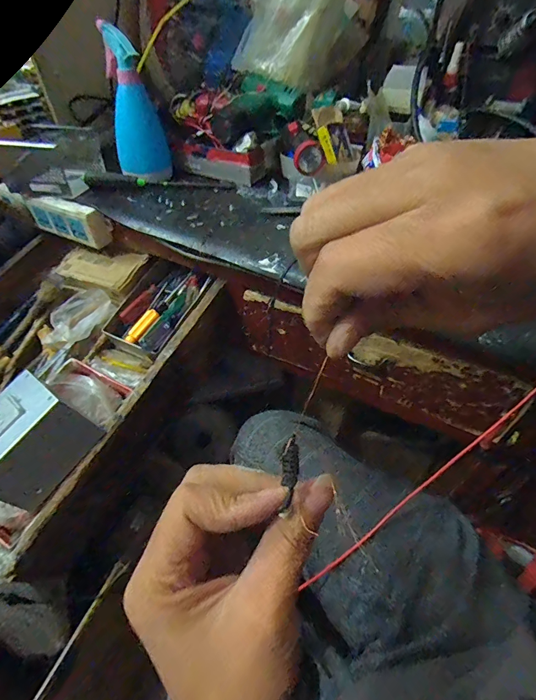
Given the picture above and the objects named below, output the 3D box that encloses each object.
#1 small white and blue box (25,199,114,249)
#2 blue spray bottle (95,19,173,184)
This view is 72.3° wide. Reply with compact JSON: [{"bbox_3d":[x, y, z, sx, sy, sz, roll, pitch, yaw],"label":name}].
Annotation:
[{"bbox_3d":[-0.318,-0.207,0.583,0.147,0.056,0.026,19,50,16],"label":"small white and blue box"},{"bbox_3d":[-0.207,-0.372,0.574,0.083,0.189,0.100,-13,49,-12],"label":"blue spray bottle"}]

